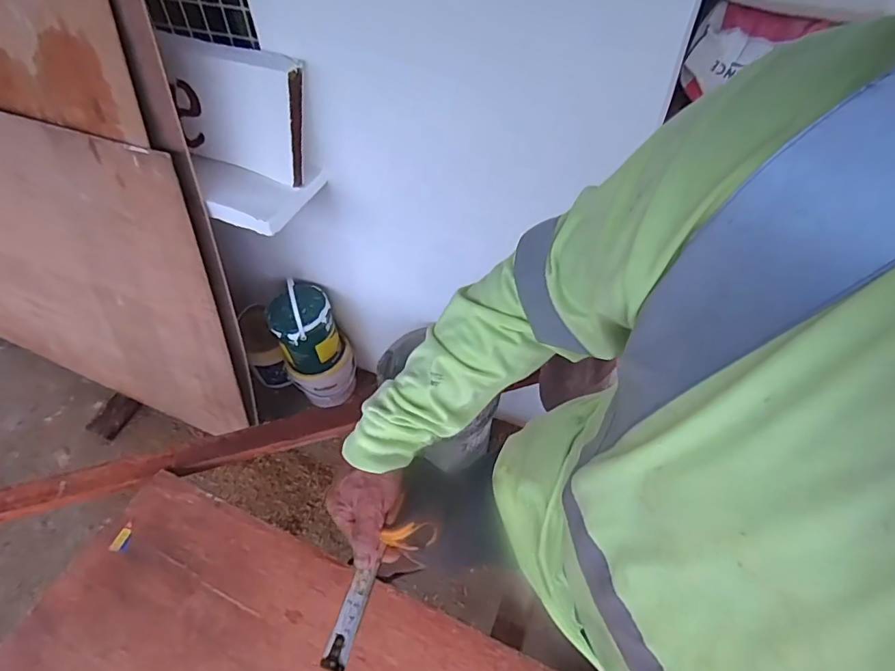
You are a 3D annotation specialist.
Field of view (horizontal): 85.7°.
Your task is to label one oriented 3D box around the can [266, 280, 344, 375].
[{"bbox_3d":[-0.414,-0.027,1.413,0.175,0.231,0.174,-1,50,2],"label":"can"}]

